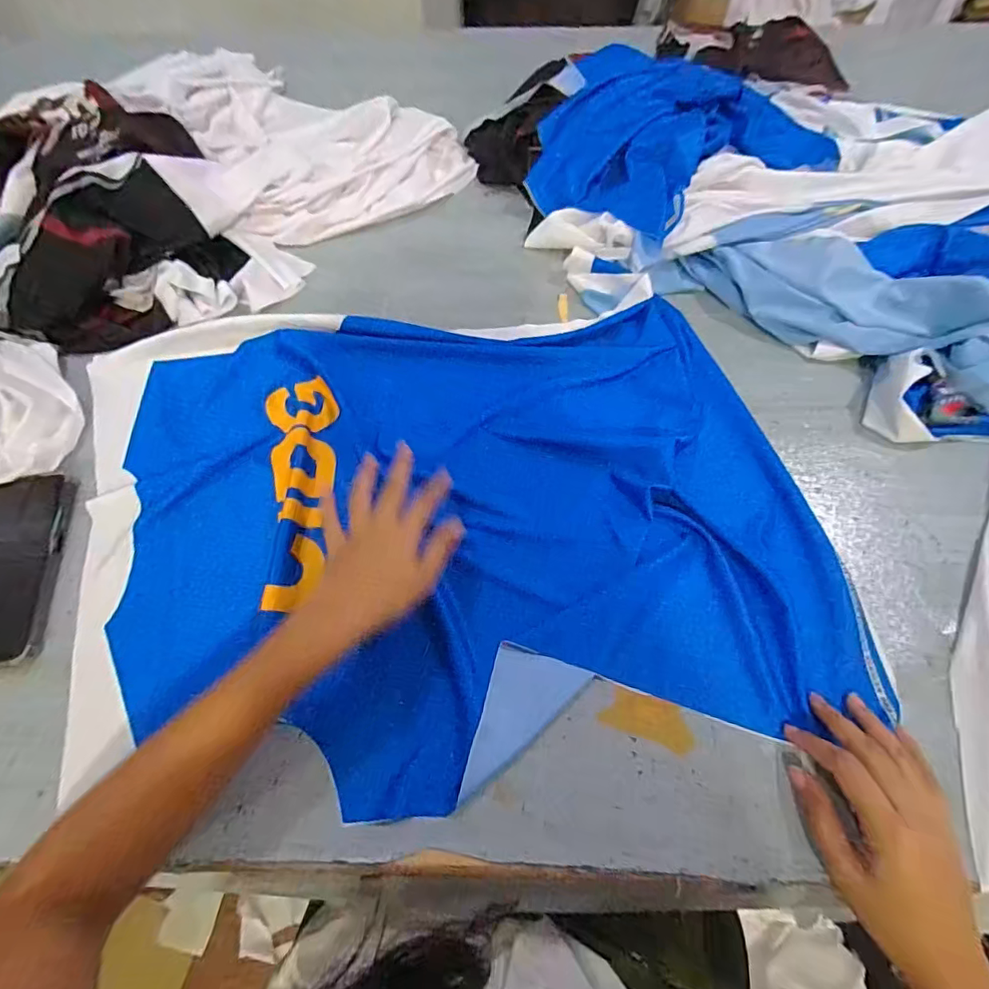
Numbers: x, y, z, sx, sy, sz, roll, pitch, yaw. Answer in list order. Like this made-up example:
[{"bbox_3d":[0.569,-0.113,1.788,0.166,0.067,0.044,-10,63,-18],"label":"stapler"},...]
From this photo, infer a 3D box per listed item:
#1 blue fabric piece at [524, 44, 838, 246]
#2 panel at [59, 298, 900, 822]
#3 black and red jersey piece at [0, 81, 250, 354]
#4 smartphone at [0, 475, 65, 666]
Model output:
[{"bbox_3d":[0.232,-0.443,0.639,0.323,0.054,0.340,0,62,0],"label":"blue fabric piece"},{"bbox_3d":[-0.051,0.001,0.452,0.611,0.026,0.458,-10,62,-5],"label":"panel"},{"bbox_3d":[-0.495,-0.308,0.571,0.338,0.090,0.323,-26,65,-13],"label":"black and red jersey piece"},{"bbox_3d":[-0.417,0.061,0.425,0.075,0.010,0.167,-8,62,-5],"label":"smartphone"}]

